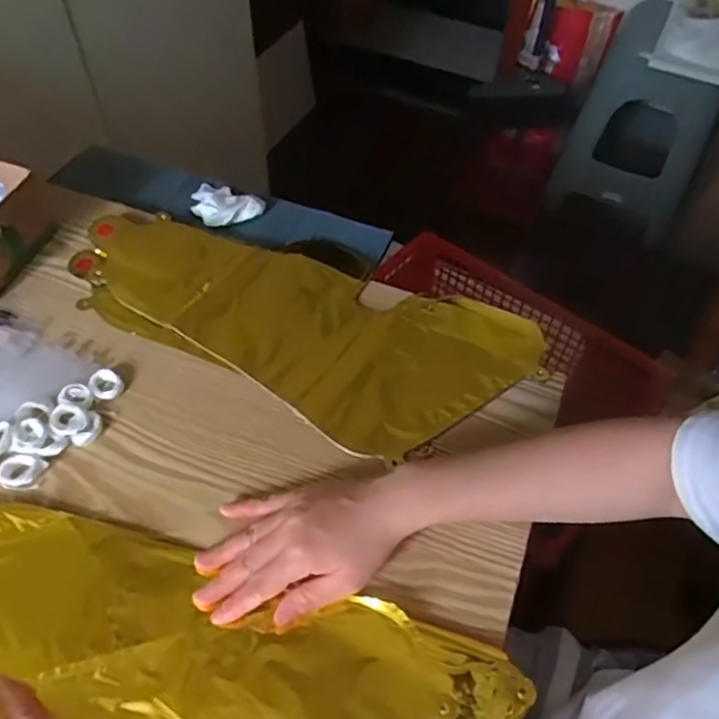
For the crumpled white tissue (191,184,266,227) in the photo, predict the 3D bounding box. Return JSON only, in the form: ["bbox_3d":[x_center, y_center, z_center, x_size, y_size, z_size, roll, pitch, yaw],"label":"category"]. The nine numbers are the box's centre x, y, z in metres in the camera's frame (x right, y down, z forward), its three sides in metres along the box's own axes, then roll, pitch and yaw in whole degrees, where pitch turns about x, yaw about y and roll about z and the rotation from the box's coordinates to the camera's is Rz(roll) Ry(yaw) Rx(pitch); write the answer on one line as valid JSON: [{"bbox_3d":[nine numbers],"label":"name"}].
[{"bbox_3d":[-0.154,-0.173,0.662,0.082,0.020,0.059,27,57,18],"label":"crumpled white tissue"}]

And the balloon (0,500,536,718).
[{"bbox_3d":[-0.119,0.190,0.387,0.419,0.012,0.127,13,54,9],"label":"balloon"}]

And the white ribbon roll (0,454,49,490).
[{"bbox_3d":[-0.255,0.084,0.454,0.032,0.007,0.025,6,53,2],"label":"white ribbon roll"}]

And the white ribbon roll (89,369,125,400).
[{"bbox_3d":[-0.211,0.020,0.503,0.025,0.011,0.026,1,53,-1],"label":"white ribbon roll"}]

